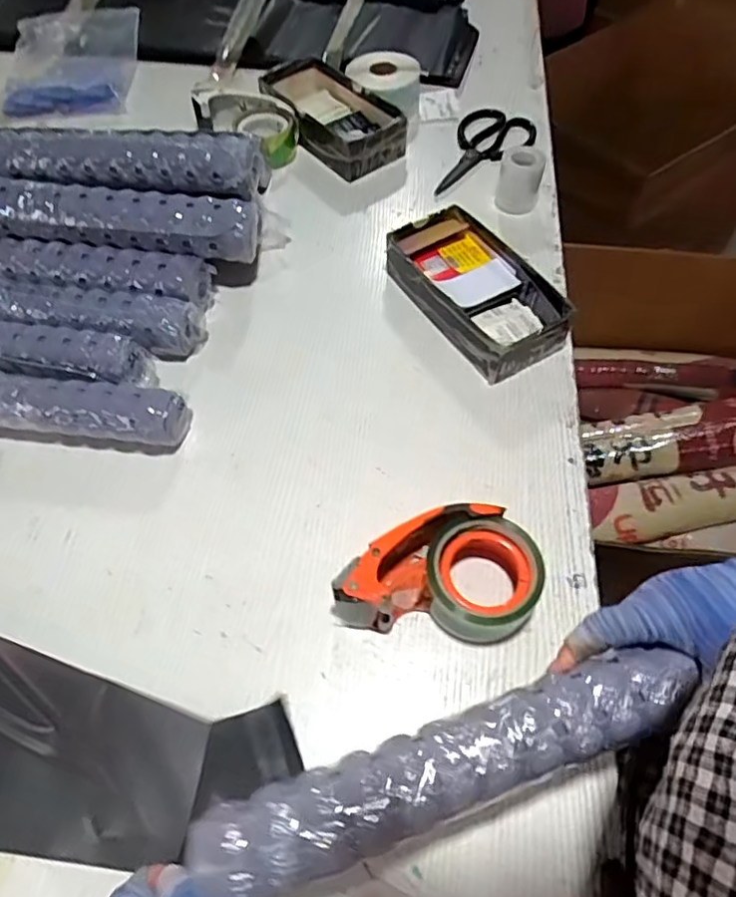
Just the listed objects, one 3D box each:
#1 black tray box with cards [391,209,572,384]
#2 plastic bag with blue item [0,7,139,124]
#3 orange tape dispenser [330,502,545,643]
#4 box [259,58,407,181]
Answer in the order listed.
[{"bbox_3d":[0.119,-0.180,0.668,0.113,0.046,0.214,-26,60,-16],"label":"black tray box with cards"},{"bbox_3d":[-0.479,-0.626,0.969,0.192,0.046,0.295,-5,57,-2],"label":"plastic bag with blue item"},{"bbox_3d":[0.059,0.099,0.498,0.164,0.062,0.100,5,57,5],"label":"orange tape dispenser"},{"bbox_3d":[-0.055,-0.476,0.859,0.108,0.060,0.242,-35,62,-20],"label":"box"}]

